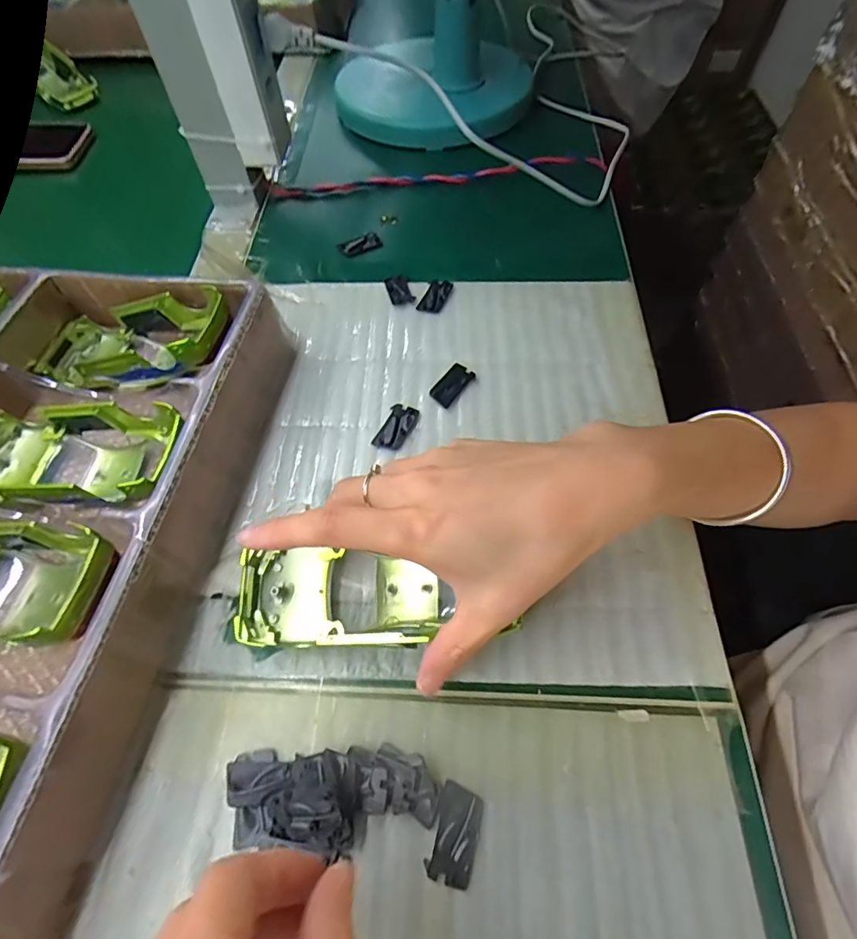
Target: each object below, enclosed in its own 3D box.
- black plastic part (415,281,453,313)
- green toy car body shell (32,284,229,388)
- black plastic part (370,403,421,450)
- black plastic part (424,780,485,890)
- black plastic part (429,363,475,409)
[{"bbox_3d":[0.004,-0.126,0.365,0.017,0.005,0.034,19,62,13],"label":"black plastic part"},{"bbox_3d":[-0.188,-0.078,0.322,0.141,0.034,0.060,2,57,24],"label":"green toy car body shell"},{"bbox_3d":[-0.020,-0.027,0.305,0.018,0.004,0.033,17,61,12],"label":"black plastic part"},{"bbox_3d":[0.011,0.149,0.205,0.019,0.004,0.033,15,61,11],"label":"black plastic part"},{"bbox_3d":[0.015,-0.054,0.320,0.016,0.005,0.033,32,65,19],"label":"black plastic part"}]

